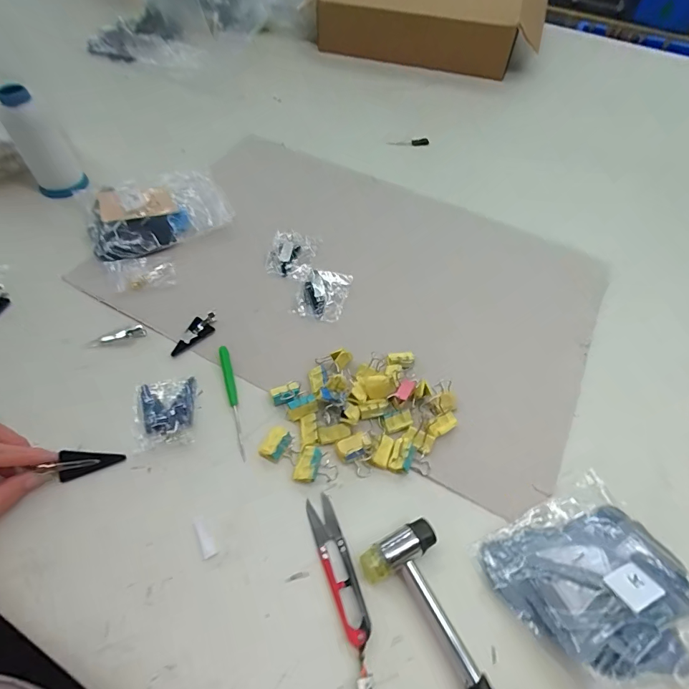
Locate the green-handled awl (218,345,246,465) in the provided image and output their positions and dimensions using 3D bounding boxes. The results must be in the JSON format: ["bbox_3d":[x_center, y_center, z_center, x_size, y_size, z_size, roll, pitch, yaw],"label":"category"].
[{"bbox_3d":[-0.107,0.052,0.389,0.010,0.010,0.115,-13,58,-11],"label":"green-handled awl"}]

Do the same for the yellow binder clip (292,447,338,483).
[{"bbox_3d":[-0.024,0.105,0.356,0.035,0.014,0.029,8,57,3],"label":"yellow binder clip"}]

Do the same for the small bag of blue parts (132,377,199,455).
[{"bbox_3d":[-0.165,0.063,0.381,0.055,0.008,0.065,-10,58,-8],"label":"small bag of blue parts"}]

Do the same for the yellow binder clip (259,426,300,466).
[{"bbox_3d":[-0.056,0.090,0.364,0.030,0.021,0.028,21,59,12],"label":"yellow binder clip"}]

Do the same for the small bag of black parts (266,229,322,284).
[{"bbox_3d":[-0.063,-0.113,0.501,0.052,0.018,0.075,7,57,3],"label":"small bag of black parts"}]

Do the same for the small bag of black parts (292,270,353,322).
[{"bbox_3d":[-0.023,-0.062,0.468,0.053,0.014,0.069,15,57,8],"label":"small bag of black parts"}]

